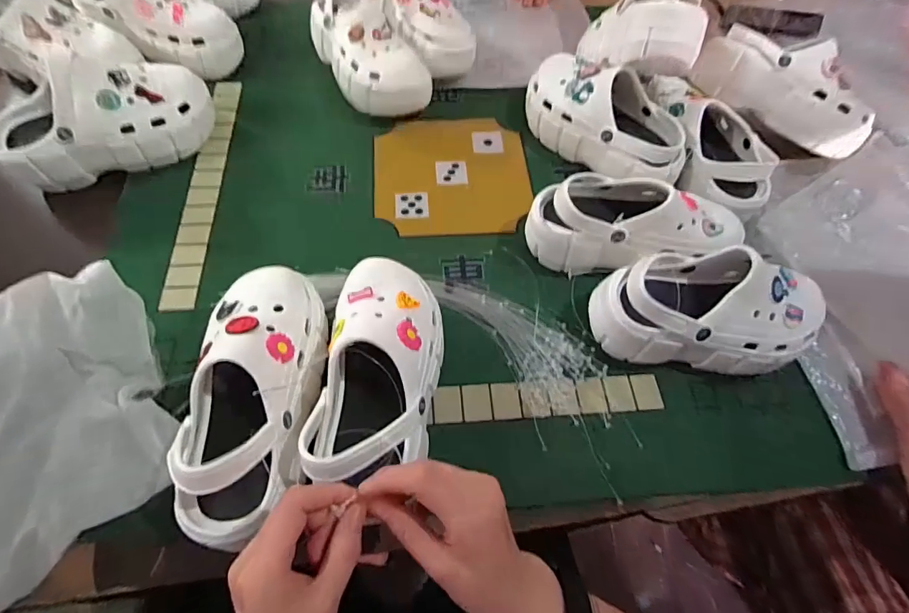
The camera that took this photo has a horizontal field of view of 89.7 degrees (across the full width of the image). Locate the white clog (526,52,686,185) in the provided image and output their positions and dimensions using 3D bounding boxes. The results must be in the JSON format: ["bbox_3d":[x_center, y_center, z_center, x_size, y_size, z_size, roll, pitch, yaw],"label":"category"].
[{"bbox_3d":[0.201,-0.259,0.618,0.104,0.098,0.246,-32,68,-21],"label":"white clog"}]

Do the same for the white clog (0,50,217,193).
[{"bbox_3d":[-0.445,-0.242,0.582,0.248,0.113,0.090,-24,65,-17],"label":"white clog"}]

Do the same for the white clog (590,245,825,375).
[{"bbox_3d":[0.271,0.002,0.489,0.240,0.098,0.114,4,60,-2],"label":"white clog"}]

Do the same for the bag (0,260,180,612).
[{"bbox_3d":[-0.405,0.122,0.361,0.333,0.168,0.213,-33,68,-21],"label":"bag"}]

